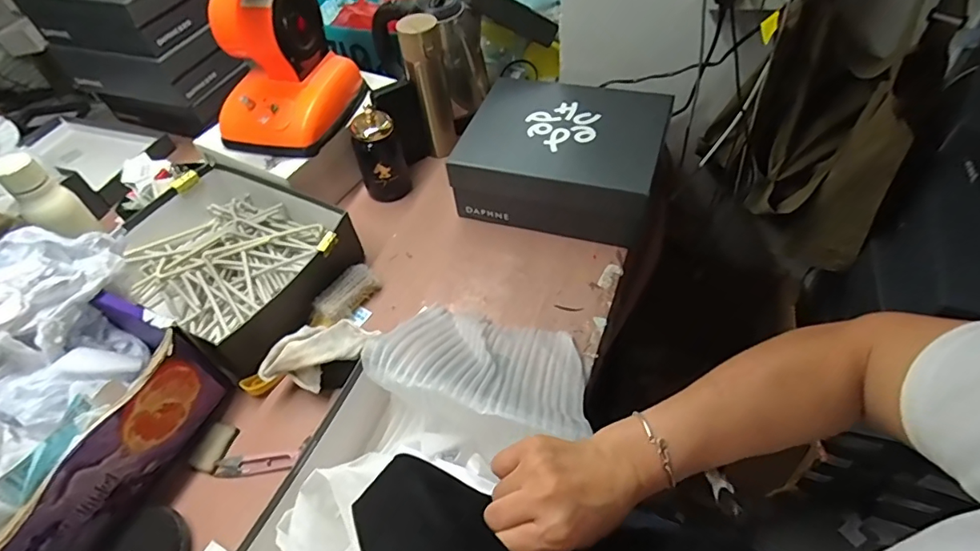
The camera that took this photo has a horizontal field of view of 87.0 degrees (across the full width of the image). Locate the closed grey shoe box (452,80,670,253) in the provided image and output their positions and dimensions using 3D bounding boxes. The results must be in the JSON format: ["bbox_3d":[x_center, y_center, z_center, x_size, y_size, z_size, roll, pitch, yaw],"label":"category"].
[{"bbox_3d":[0.118,-0.197,0.838,0.298,0.119,0.244,14,54,16],"label":"closed grey shoe box"}]

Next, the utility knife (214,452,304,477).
[{"bbox_3d":[-0.280,0.226,0.620,0.100,0.004,0.022,-5,51,1],"label":"utility knife"}]

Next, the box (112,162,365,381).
[{"bbox_3d":[-0.390,-0.032,0.781,0.346,0.087,0.263,28,59,25],"label":"box"}]

